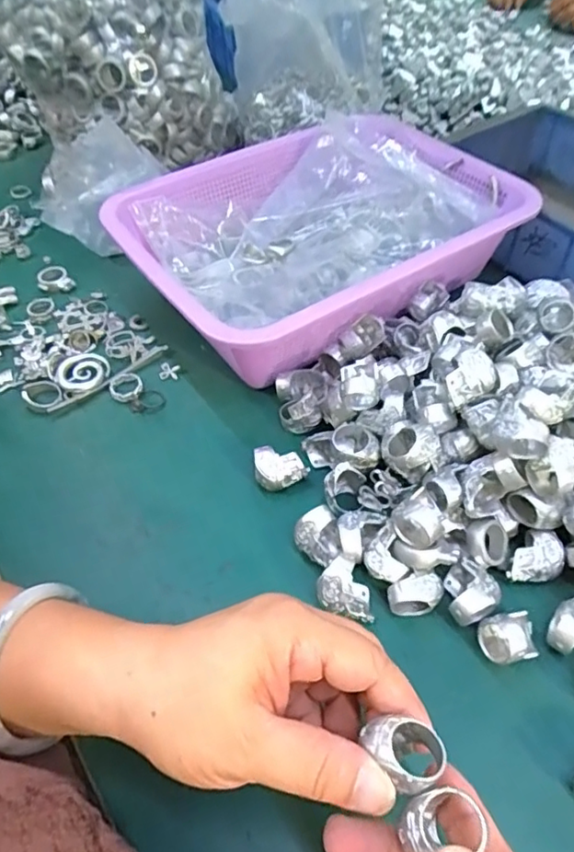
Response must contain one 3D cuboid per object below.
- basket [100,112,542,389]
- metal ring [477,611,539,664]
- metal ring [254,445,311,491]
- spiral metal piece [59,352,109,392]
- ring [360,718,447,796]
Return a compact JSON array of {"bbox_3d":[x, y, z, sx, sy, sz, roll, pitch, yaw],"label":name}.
[{"bbox_3d":[0.027,-0.157,0.463,0.303,0.077,0.223,-29,56,-20],"label":"basket"},{"bbox_3d":[0.116,0.108,0.286,0.031,0.026,0.024,-18,53,-12],"label":"metal ring"},{"bbox_3d":[-0.004,0.028,0.359,0.033,0.023,0.023,-7,51,-4],"label":"metal ring"},{"bbox_3d":[-0.156,-0.044,0.427,0.036,0.007,0.037,-20,53,-14],"label":"spiral metal piece"},{"bbox_3d":[0.044,0.117,0.199,0.024,0.010,0.023,-2,51,2],"label":"ring"}]

